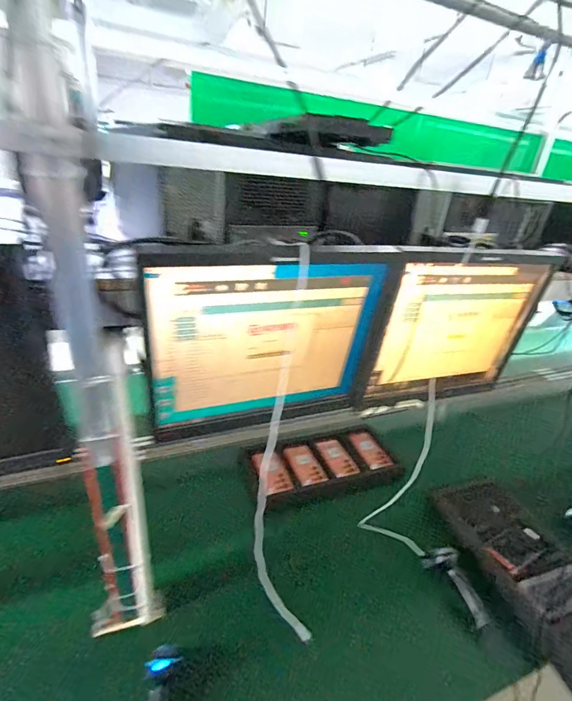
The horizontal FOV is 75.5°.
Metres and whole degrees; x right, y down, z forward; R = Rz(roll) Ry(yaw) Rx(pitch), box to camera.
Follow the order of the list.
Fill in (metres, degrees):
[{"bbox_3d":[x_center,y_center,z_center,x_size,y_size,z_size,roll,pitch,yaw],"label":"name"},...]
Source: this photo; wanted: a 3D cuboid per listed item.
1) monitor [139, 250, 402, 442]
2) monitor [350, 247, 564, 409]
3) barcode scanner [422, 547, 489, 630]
[{"bbox_3d":[-0.018,0.001,0.567,0.368,0.321,0.038,-5,37,-21],"label":"monitor"},{"bbox_3d":[0.321,-0.038,0.697,0.365,0.294,0.051,-6,29,-21],"label":"monitor"},{"bbox_3d":[0.408,0.546,0.870,0.065,0.063,0.174,-10,45,-29],"label":"barcode scanner"}]

